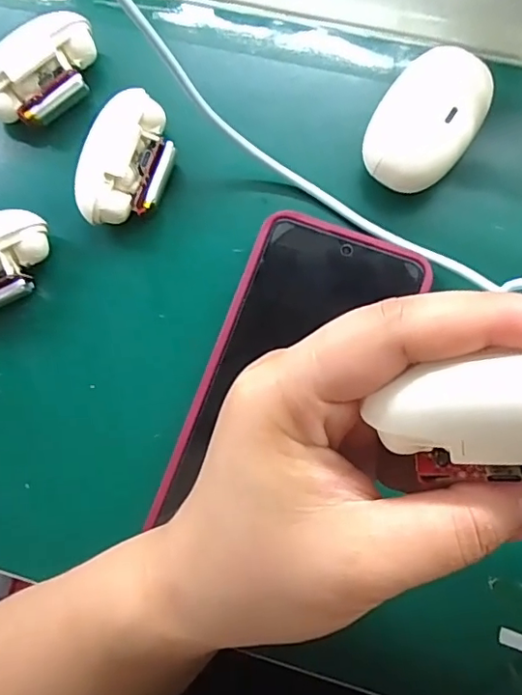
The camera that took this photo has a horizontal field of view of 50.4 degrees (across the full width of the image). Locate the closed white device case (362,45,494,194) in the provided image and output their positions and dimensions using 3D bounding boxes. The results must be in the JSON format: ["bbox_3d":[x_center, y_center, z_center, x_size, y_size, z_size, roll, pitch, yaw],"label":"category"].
[{"bbox_3d":[0.075,-0.103,0.256,0.042,0.027,0.066,33,87,9],"label":"closed white device case"}]

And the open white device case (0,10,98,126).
[{"bbox_3d":[-0.106,-0.132,0.272,0.064,0.035,0.031,-38,81,0],"label":"open white device case"}]

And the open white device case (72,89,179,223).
[{"bbox_3d":[-0.062,-0.088,0.266,0.036,0.028,0.064,19,85,8],"label":"open white device case"}]

